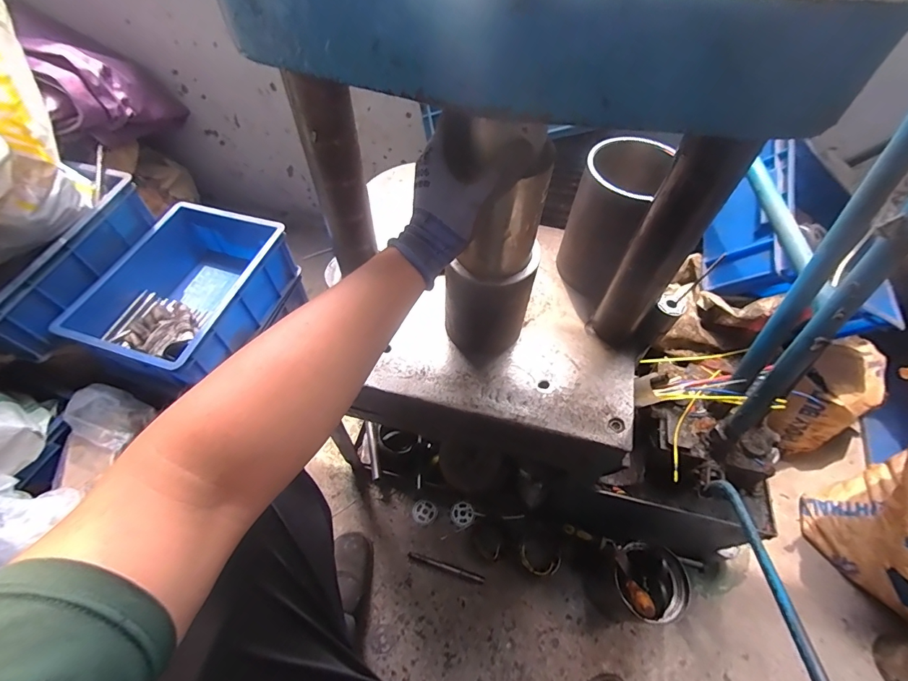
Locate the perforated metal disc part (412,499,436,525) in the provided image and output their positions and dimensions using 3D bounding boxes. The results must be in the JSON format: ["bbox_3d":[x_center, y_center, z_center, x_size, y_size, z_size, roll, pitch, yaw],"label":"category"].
[{"bbox_3d":[-0.064,0.363,0.877,0.049,0.004,0.048,1,56,-1],"label":"perforated metal disc part"}]

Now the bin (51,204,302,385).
[{"bbox_3d":[-0.581,-0.105,0.940,0.288,0.158,0.410,17,57,10],"label":"bin"}]

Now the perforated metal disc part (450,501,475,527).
[{"bbox_3d":[0.019,0.369,0.882,0.047,0.005,0.049,1,56,-1],"label":"perforated metal disc part"}]

